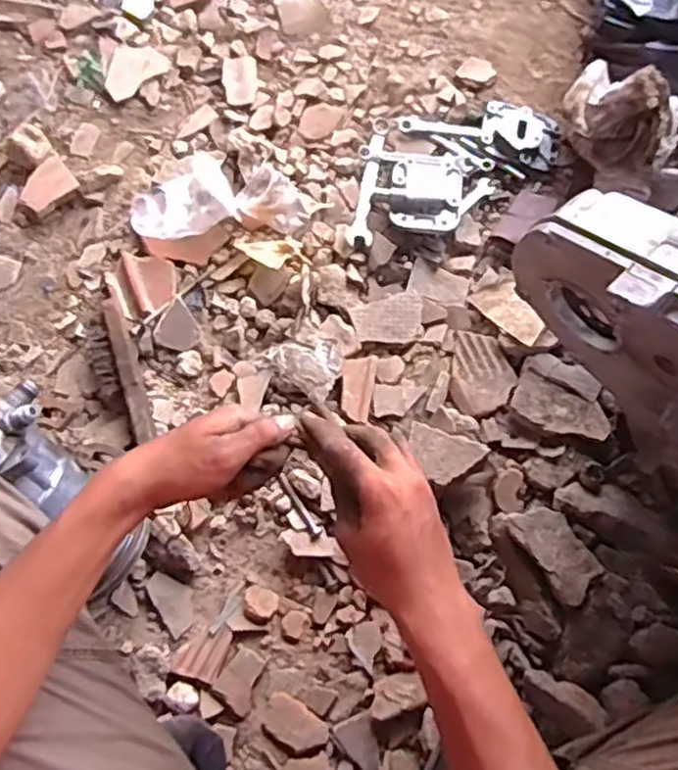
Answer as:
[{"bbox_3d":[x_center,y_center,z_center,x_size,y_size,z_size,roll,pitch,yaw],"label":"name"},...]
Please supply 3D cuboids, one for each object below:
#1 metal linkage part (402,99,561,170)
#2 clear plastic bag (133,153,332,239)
[{"bbox_3d":[0.196,-0.358,0.971,0.215,0.022,0.079,16,74,4],"label":"metal linkage part"},{"bbox_3d":[-0.144,-0.249,0.923,0.233,0.034,0.124,-6,74,-3],"label":"clear plastic bag"}]

